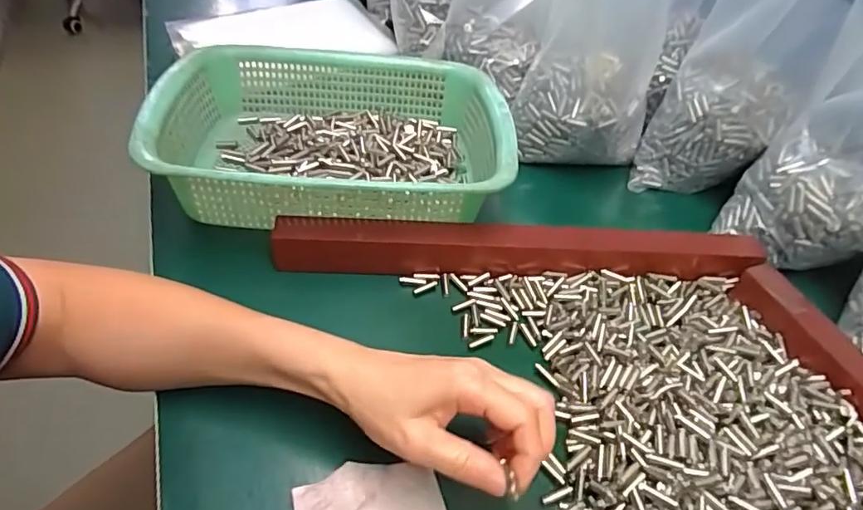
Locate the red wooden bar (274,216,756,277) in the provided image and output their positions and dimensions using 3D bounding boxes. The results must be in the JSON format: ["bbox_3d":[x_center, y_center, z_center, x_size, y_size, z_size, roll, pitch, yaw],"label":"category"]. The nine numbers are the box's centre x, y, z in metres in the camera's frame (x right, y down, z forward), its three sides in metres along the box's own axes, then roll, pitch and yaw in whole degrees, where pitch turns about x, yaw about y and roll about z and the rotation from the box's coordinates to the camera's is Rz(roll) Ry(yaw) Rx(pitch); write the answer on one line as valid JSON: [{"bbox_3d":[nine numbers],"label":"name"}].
[{"bbox_3d":[0.072,-0.005,0.443,0.396,0.038,0.034,2,48,-3],"label":"red wooden bar"}]

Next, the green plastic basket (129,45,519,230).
[{"bbox_3d":[-0.082,-0.108,0.491,0.297,0.088,0.225,-1,48,-5],"label":"green plastic basket"}]

